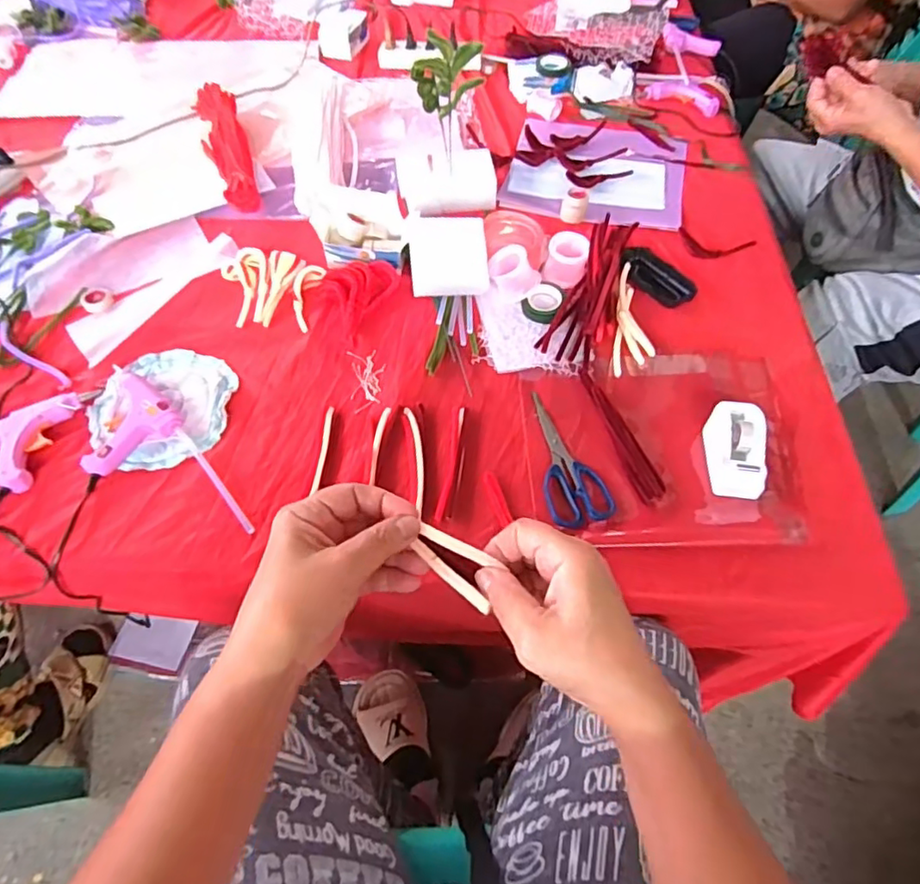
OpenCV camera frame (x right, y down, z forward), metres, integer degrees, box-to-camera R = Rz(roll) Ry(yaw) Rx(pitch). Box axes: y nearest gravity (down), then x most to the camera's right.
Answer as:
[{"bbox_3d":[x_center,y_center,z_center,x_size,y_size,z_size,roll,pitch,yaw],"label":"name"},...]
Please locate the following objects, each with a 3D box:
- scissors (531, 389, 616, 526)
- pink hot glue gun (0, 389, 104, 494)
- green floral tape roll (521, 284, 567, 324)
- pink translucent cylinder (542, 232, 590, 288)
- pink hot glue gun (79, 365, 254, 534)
[{"bbox_3d":[0.106,0.014,0.656,0.069,0.007,0.177,-18,59,-13],"label":"scissors"},{"bbox_3d":[-0.460,-0.015,0.652,0.123,0.022,0.108,-37,65,-23],"label":"pink hot glue gun"},{"bbox_3d":[0.109,-0.184,0.769,0.049,0.013,0.060,23,59,13],"label":"green floral tape roll"},{"bbox_3d":[0.143,-0.246,0.787,0.055,0.047,0.052,11,57,6],"label":"pink translucent cylinder"},{"bbox_3d":[-0.343,0.014,0.633,0.108,0.027,0.269,-32,63,-20],"label":"pink hot glue gun"}]

